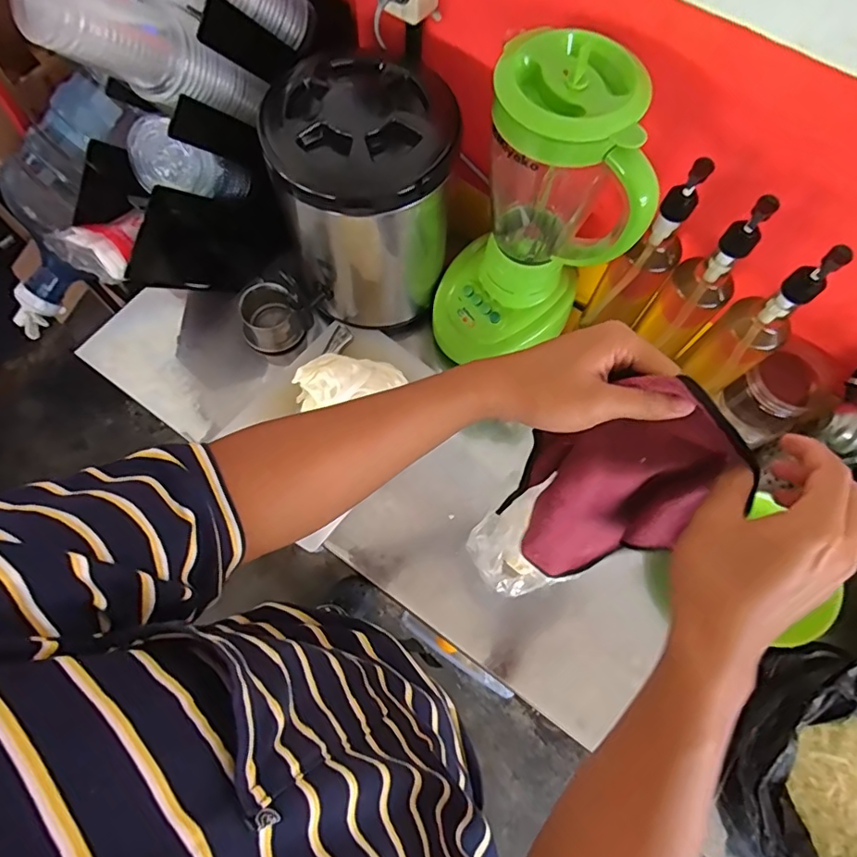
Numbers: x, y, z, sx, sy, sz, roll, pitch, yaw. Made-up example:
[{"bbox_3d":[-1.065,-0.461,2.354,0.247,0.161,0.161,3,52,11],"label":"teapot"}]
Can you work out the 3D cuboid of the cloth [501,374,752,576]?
[{"bbox_3d":[0.148,0.057,0.445,0.132,0.278,0.053,29,55,9],"label":"cloth"}]

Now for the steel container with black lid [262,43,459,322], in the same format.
[{"bbox_3d":[-0.084,-0.300,0.676,0.189,0.259,0.226,-18,71,-8],"label":"steel container with black lid"}]

